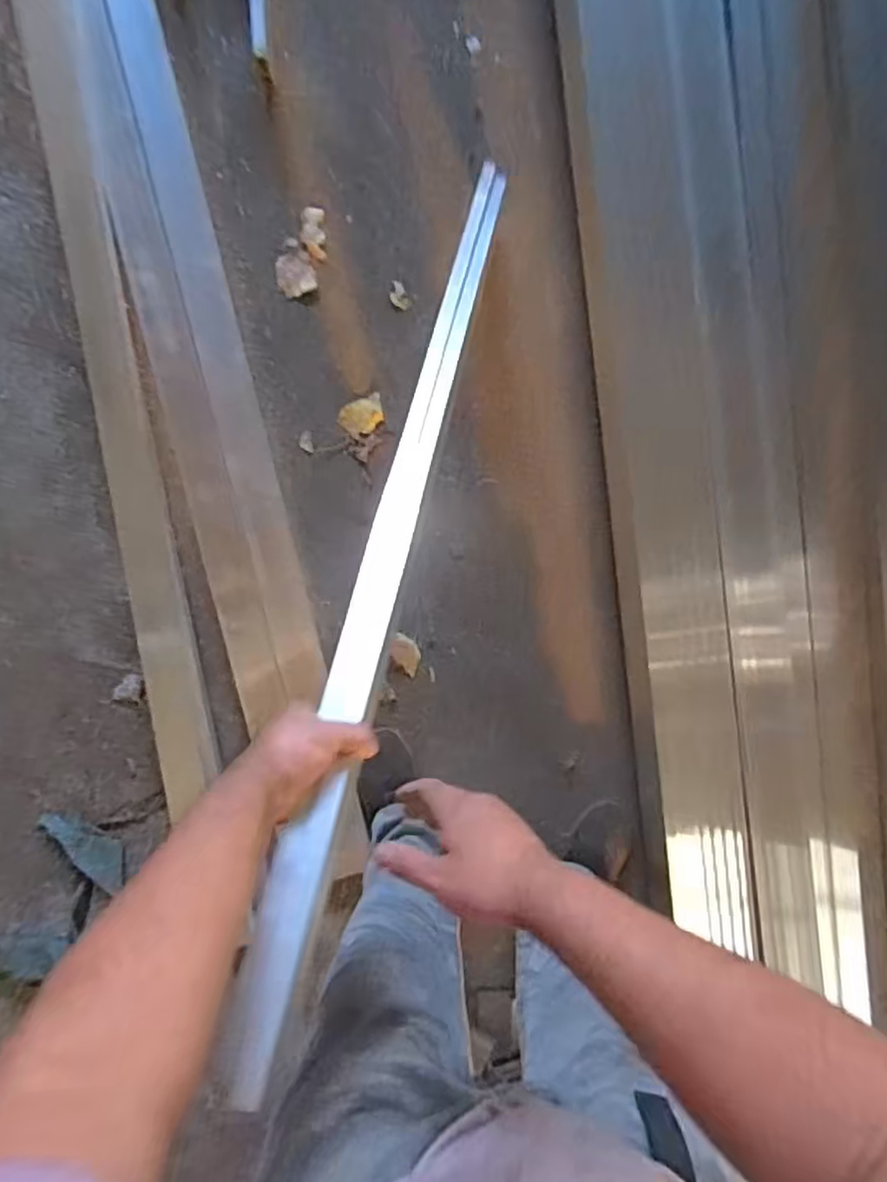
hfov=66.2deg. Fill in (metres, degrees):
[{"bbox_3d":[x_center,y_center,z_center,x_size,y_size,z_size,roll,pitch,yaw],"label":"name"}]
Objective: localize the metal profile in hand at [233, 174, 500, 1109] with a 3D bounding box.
[{"bbox_3d":[-0.036,-0.147,0.774,0.044,0.016,1.186,12,59,0],"label":"metal profile in hand"}]

